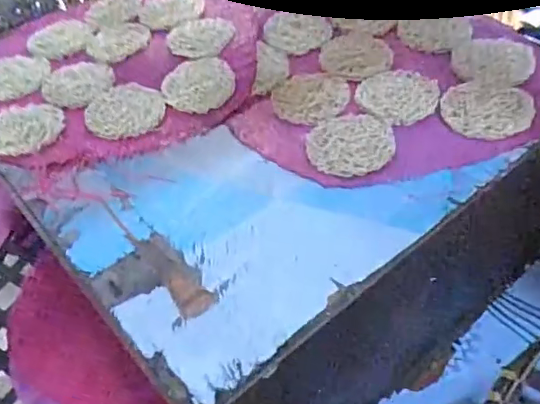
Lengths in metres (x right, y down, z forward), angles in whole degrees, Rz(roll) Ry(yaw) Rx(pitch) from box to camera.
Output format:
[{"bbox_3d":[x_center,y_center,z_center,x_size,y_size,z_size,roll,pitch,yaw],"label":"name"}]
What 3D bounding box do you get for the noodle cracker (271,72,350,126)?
[{"bbox_3d":[0.042,-0.107,0.574,0.075,0.007,0.075,-5,47,5],"label":"noodle cracker"}]

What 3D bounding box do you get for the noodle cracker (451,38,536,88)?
[{"bbox_3d":[0.229,-0.145,0.582,0.078,0.006,0.092,12,50,19],"label":"noodle cracker"}]

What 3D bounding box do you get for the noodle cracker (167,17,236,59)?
[{"bbox_3d":[-0.080,-0.191,0.659,0.075,0.006,0.079,9,49,17],"label":"noodle cracker"}]

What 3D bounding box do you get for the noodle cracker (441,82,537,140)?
[{"bbox_3d":[0.203,-0.086,0.532,0.080,0.010,0.073,10,49,17],"label":"noodle cracker"}]

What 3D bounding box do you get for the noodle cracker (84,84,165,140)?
[{"bbox_3d":[-0.149,-0.095,0.583,0.079,0.004,0.074,-5,47,5],"label":"noodle cracker"}]

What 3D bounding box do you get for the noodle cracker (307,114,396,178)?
[{"bbox_3d":[0.074,-0.056,0.518,0.077,0.011,0.075,-5,47,5],"label":"noodle cracker"}]

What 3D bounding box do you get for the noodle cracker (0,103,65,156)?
[{"bbox_3d":[-0.248,-0.076,0.572,0.076,0.009,0.081,-5,47,5],"label":"noodle cracker"}]

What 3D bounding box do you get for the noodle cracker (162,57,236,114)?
[{"bbox_3d":[-0.075,-0.125,0.601,0.074,0.012,0.076,-5,47,5],"label":"noodle cracker"}]

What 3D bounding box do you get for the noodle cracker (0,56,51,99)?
[{"bbox_3d":[-0.291,-0.144,0.645,0.076,0.008,0.094,-24,48,-13],"label":"noodle cracker"}]

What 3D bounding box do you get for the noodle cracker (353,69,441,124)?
[{"bbox_3d":[0.126,-0.105,0.560,0.076,0.005,0.077,-5,47,5],"label":"noodle cracker"}]

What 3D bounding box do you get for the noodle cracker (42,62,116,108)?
[{"bbox_3d":[-0.211,-0.131,0.623,0.075,0.004,0.076,-5,47,5],"label":"noodle cracker"}]

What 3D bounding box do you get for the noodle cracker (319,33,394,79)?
[{"bbox_3d":[0.094,-0.161,0.620,0.077,0.006,0.086,-17,47,-6],"label":"noodle cracker"}]

